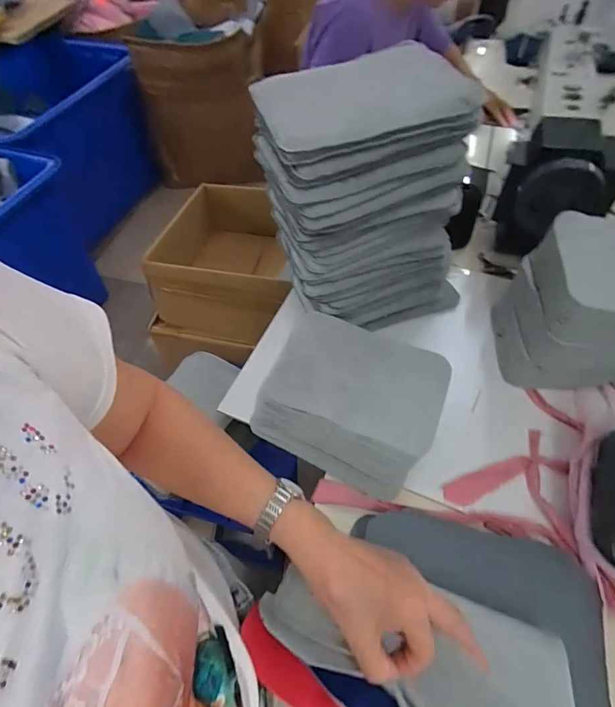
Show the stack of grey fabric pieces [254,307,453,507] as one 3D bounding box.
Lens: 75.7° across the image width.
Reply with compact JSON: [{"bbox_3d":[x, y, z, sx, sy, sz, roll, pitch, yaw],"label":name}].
[{"bbox_3d":[0.058,0.062,0.566,0.244,0.071,0.203,19,58,16],"label":"stack of grey fabric pieces"}]

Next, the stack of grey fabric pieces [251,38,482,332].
[{"bbox_3d":[0.084,-0.201,0.564,0.264,0.333,0.159,-14,55,-7],"label":"stack of grey fabric pieces"}]

